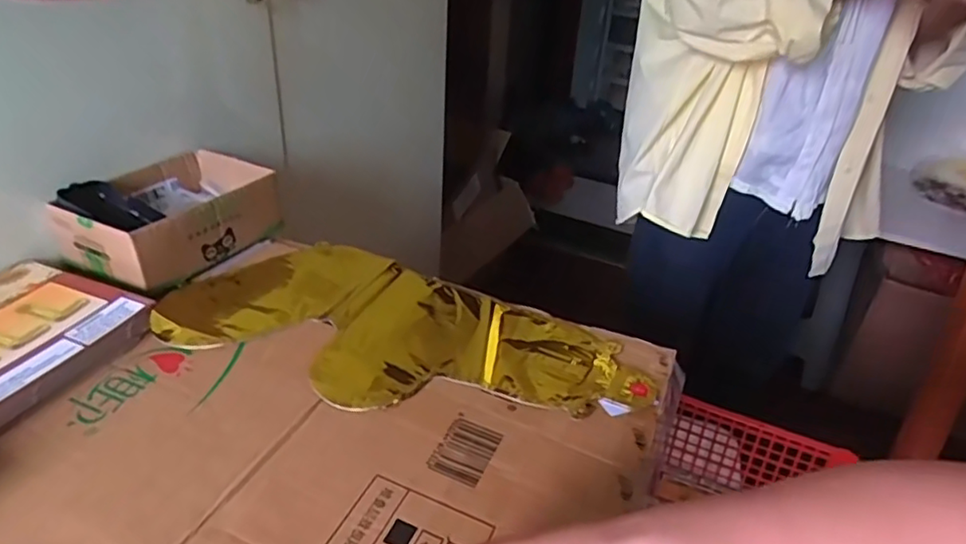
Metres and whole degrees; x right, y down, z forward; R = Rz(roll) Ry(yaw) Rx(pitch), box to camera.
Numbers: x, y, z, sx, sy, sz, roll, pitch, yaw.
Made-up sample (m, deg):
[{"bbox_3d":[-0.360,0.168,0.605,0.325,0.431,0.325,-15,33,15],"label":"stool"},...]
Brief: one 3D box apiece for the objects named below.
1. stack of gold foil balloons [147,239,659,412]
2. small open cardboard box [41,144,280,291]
[{"bbox_3d":[-0.078,0.050,0.559,0.427,0.014,0.190,17,34,20],"label":"stack of gold foil balloons"},{"bbox_3d":[-0.324,-0.059,0.654,0.144,0.069,0.183,18,35,22],"label":"small open cardboard box"}]

